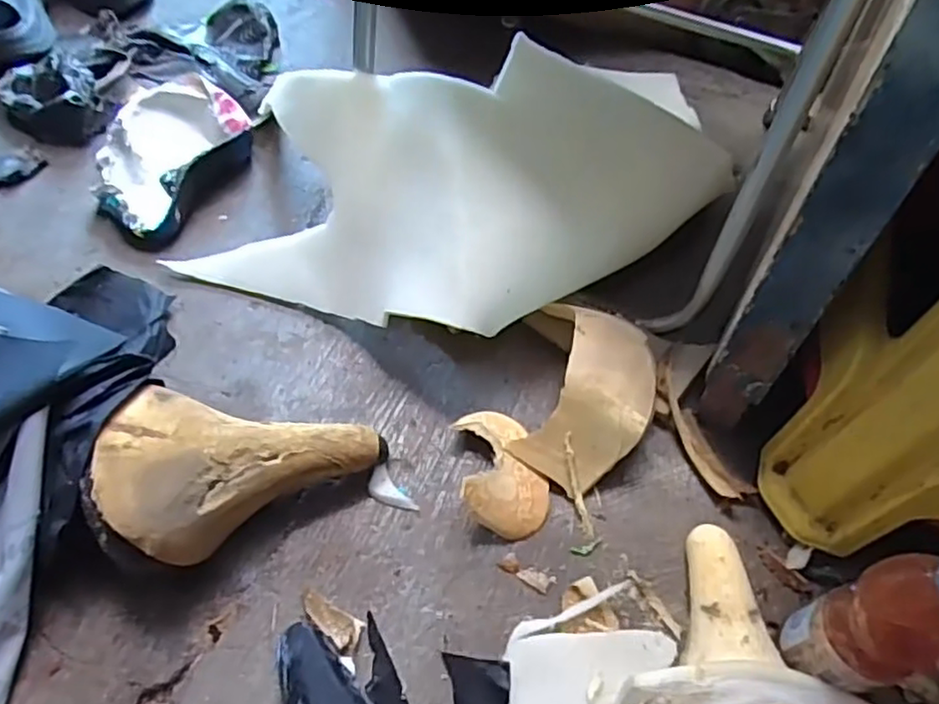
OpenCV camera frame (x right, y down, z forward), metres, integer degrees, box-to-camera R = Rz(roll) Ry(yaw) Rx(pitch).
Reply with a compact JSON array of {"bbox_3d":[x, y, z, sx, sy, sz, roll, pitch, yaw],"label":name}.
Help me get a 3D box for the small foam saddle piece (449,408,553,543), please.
[{"bbox_3d":[0.030,0.104,0.608,0.079,0.049,0.122,-6,58,-5],"label":"small foam saddle piece"}]

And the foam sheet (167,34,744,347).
[{"bbox_3d":[-0.031,-0.145,0.675,0.550,0.217,0.247,13,58,6],"label":"foam sheet"}]

